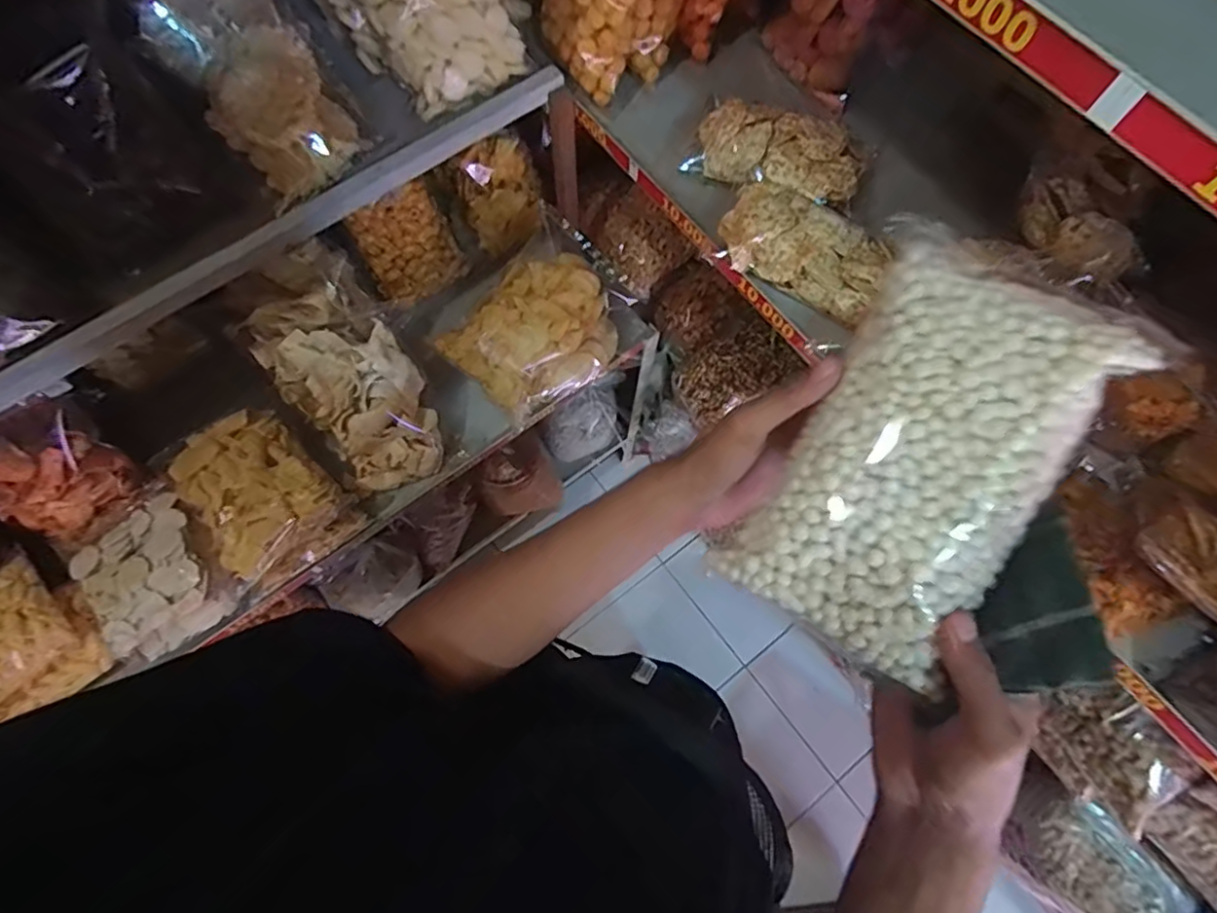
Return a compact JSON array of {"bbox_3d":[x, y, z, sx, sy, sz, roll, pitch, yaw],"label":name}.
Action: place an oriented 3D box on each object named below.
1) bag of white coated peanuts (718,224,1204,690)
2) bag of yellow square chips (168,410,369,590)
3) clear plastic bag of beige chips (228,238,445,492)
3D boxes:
[{"bbox_3d":[0.150,0.001,0.299,0.120,0.030,0.201,32,100,19],"label":"bag of white coated peanuts"},{"bbox_3d":[-0.472,0.050,0.841,0.159,0.092,0.208,-43,76,-13],"label":"bag of yellow square chips"},{"bbox_3d":[-0.358,-0.108,0.855,0.163,0.127,0.337,-32,113,-10],"label":"clear plastic bag of beige chips"}]

